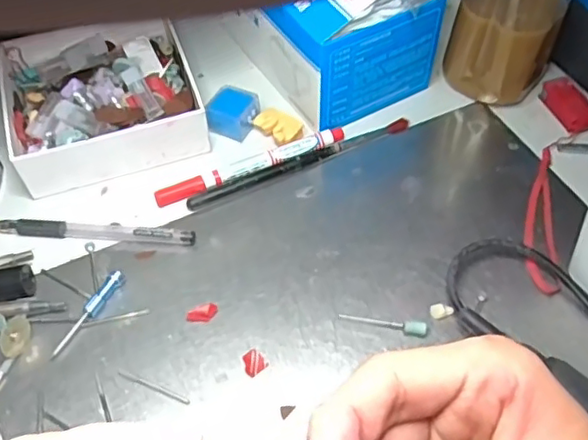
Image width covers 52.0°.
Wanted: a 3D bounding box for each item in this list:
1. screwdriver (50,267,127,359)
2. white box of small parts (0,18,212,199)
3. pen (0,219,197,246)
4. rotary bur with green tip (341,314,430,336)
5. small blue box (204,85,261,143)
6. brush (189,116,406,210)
[{"bbox_3d":[-0.117,0.053,0.344,0.006,0.008,0.060,22,58,17],"label":"screwdriver"},{"bbox_3d":[-0.138,-0.094,0.434,0.131,0.034,0.137,-14,55,-9],"label":"white box of small parts"},{"bbox_3d":[-0.128,0.006,0.381,0.131,0.009,0.013,4,54,4],"label":"pen"},{"bbox_3d":[0.050,0.057,0.336,0.048,0.007,0.008,9,55,8],"label":"rotary bur with green tip"},{"bbox_3d":[-0.043,-0.078,0.432,0.030,0.022,0.033,21,57,16],"label":"small blue box"},{"bbox_3d":[0.006,-0.042,0.414,0.167,0.004,0.010,-23,57,-15],"label":"brush"}]

